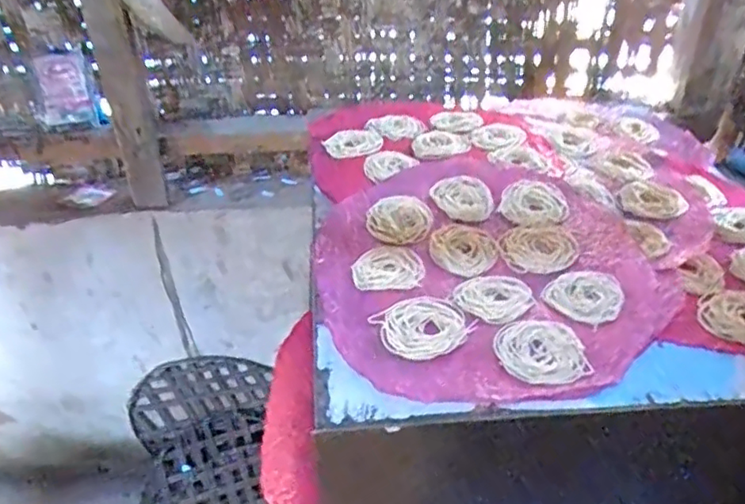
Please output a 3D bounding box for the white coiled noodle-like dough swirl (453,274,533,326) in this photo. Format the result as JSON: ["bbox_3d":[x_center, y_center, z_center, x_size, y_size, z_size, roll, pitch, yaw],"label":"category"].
[{"bbox_3d":[0.117,0.040,0.598,0.066,0.004,0.077,29,45,33],"label":"white coiled noodle-like dough swirl"}]

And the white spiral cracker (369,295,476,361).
[{"bbox_3d":[0.047,0.067,0.566,0.080,0.006,0.072,-21,41,-27],"label":"white spiral cracker"}]

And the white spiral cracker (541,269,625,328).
[{"bbox_3d":[0.203,0.041,0.595,0.073,0.009,0.068,-26,43,-31],"label":"white spiral cracker"}]

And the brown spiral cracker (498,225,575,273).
[{"bbox_3d":[0.173,-0.005,0.654,0.073,0.010,0.074,5,36,7],"label":"brown spiral cracker"}]

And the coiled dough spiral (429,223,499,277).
[{"bbox_3d":[0.098,-0.003,0.662,0.071,0.011,0.073,0,36,0],"label":"coiled dough spiral"}]

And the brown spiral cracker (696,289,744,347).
[{"bbox_3d":[0.345,0.059,0.582,0.079,0.005,0.075,0,36,0],"label":"brown spiral cracker"}]

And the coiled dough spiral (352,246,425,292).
[{"bbox_3d":[0.016,0.013,0.633,0.071,0.009,0.065,1,36,1],"label":"coiled dough spiral"}]

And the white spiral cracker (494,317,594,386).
[{"bbox_3d":[0.145,0.084,0.542,0.072,0.006,0.072,-12,38,-16],"label":"white spiral cracker"}]

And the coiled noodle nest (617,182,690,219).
[{"bbox_3d":[0.325,-0.063,0.732,0.076,0.004,0.069,-2,36,-4],"label":"coiled noodle nest"}]

